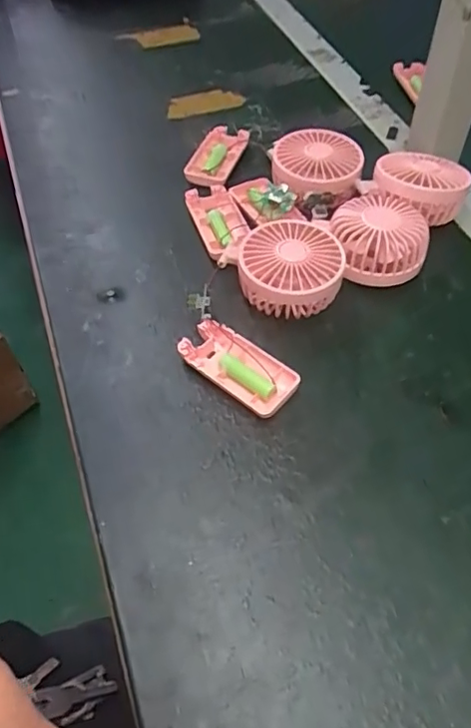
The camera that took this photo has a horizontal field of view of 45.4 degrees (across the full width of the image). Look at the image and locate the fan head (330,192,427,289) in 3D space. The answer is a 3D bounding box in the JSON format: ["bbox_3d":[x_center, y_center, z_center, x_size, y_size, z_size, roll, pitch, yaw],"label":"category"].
[{"bbox_3d":[0.128,-0.110,0.502,0.077,0.047,0.079,0,53,0],"label":"fan head"}]

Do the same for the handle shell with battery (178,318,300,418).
[{"bbox_3d":[0.001,0.003,0.438,0.093,0.018,0.044,32,60,21],"label":"handle shell with battery"}]

